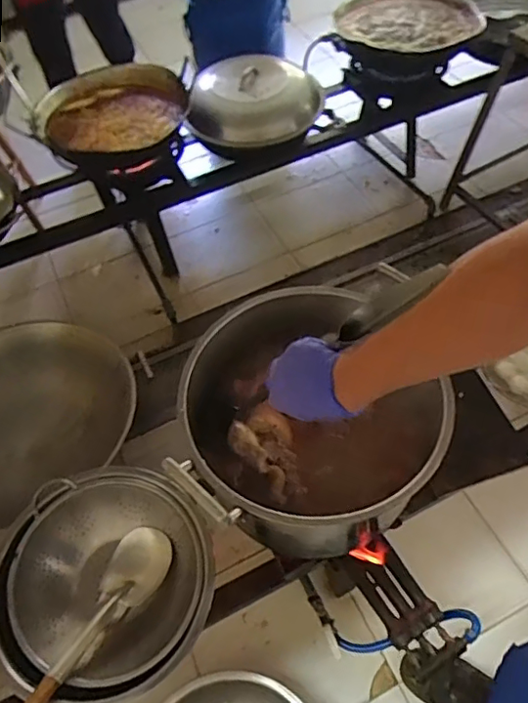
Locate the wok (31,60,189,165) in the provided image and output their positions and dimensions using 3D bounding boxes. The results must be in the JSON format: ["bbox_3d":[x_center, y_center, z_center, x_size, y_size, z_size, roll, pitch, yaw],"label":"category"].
[{"bbox_3d":[-0.441,-0.694,1.578,0.398,0.095,0.362,-2,56,3],"label":"wok"}]

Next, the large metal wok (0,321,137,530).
[{"bbox_3d":[-0.628,0.210,1.444,0.618,0.160,0.538,-39,104,-23],"label":"large metal wok"}]

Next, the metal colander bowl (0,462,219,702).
[{"bbox_3d":[-0.298,0.414,1.011,0.389,0.108,0.395,-2,56,3],"label":"metal colander bowl"}]

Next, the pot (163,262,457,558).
[{"bbox_3d":[0.078,0.107,0.911,0.411,0.265,0.397,-2,56,3],"label":"pot"}]

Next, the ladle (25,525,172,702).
[{"bbox_3d":[-0.376,0.574,0.845,0.114,0.084,0.729,25,40,15],"label":"ladle"}]

